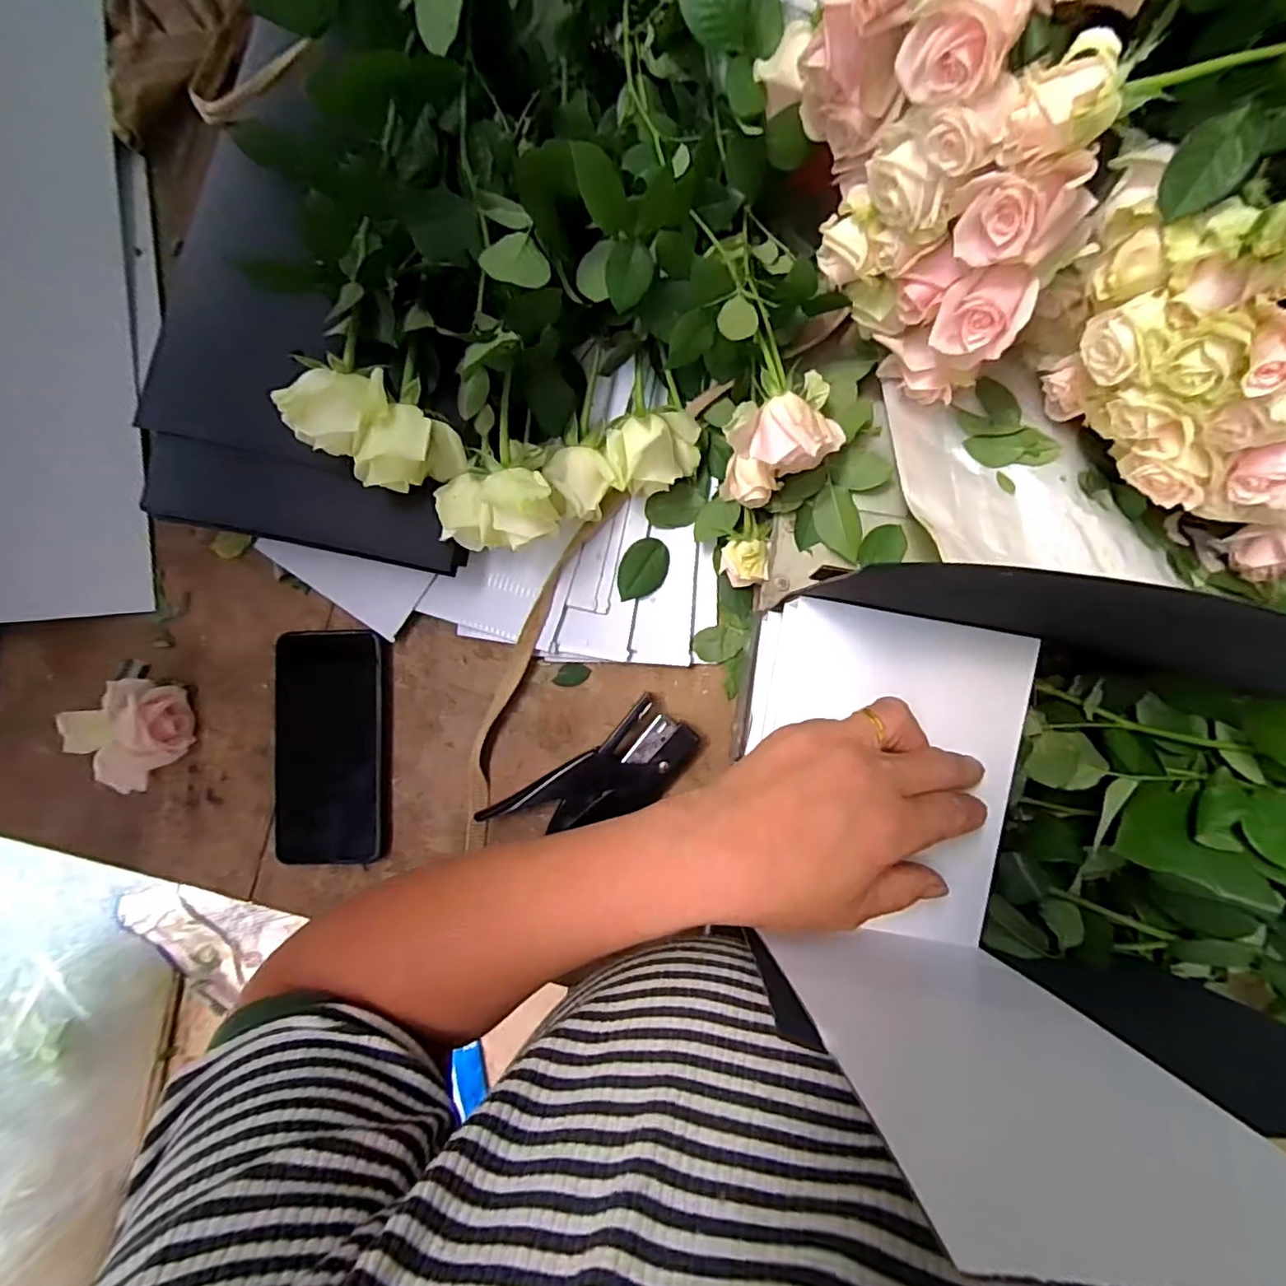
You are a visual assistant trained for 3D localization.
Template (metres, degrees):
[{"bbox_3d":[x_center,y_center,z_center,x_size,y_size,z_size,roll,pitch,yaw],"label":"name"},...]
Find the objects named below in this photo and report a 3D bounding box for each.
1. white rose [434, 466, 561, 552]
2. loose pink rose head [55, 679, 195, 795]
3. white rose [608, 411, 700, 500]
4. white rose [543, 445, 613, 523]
[{"bbox_3d":[-0.087,-0.079,0.361,0.078,0.056,0.044,4,88,1],"label":"white rose"},{"bbox_3d":[-0.348,0.060,0.417,0.058,0.042,0.069,44,90,3],"label":"loose pink rose head"},{"bbox_3d":[0.007,-0.124,0.397,0.063,0.040,0.047,-11,88,2],"label":"white rose"},{"bbox_3d":[-0.039,-0.105,0.404,0.037,0.036,0.045,-28,87,0],"label":"white rose"}]

